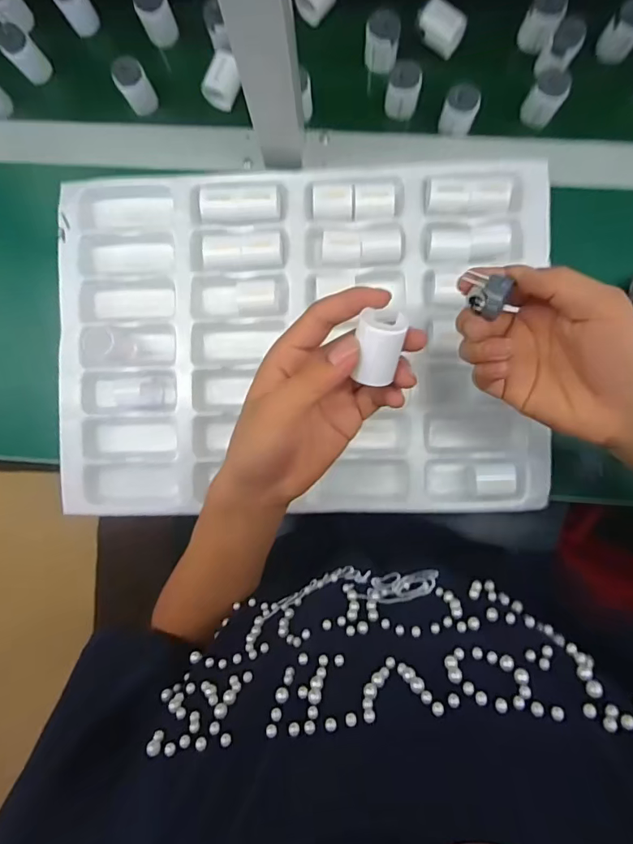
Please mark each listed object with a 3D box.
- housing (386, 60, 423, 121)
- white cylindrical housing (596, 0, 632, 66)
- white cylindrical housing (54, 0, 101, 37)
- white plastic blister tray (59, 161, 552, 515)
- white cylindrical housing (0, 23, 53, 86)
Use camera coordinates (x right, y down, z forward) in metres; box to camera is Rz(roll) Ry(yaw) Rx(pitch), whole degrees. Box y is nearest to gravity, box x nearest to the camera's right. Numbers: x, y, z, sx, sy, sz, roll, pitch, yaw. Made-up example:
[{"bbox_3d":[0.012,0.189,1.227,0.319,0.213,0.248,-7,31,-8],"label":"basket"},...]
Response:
[{"bbox_3d":[0.082,-0.312,0.440,0.029,0.042,0.027,0,92,4],"label":"housing"},{"bbox_3d":[0.282,-0.359,0.429,0.030,0.043,0.033,0,92,4],"label":"white cylindrical housing"},{"bbox_3d":[-0.232,-0.402,0.450,0.028,0.039,0.028,0,92,4],"label":"white cylindrical housing"},{"bbox_3d":[-0.016,-0.075,0.443,0.448,0.030,0.318,0,92,4],"label":"white plastic blister tray"},{"bbox_3d":[-0.286,-0.361,0.459,0.028,0.044,0.027,0,92,4],"label":"white cylindrical housing"}]

